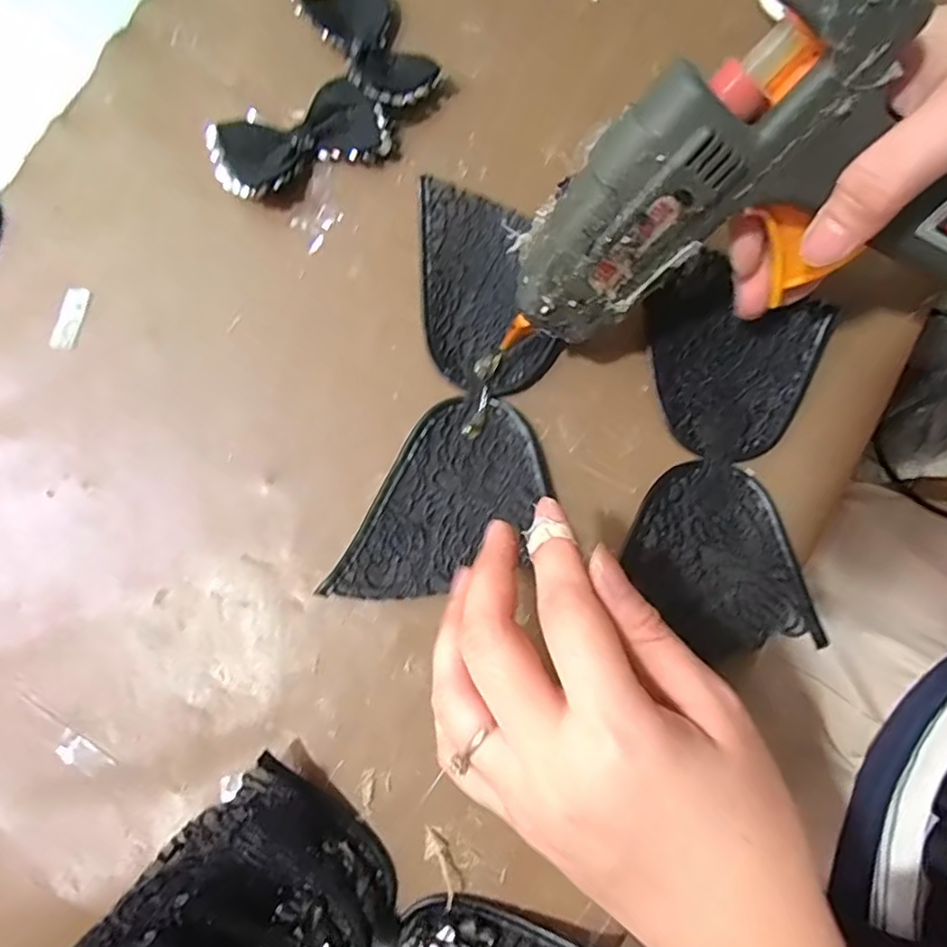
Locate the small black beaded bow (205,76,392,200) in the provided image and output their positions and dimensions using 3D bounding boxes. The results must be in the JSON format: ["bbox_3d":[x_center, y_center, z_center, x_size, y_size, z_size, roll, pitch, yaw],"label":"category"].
[{"bbox_3d":[-0.094,-0.179,0.329,0.093,0.013,0.048,-25,79,-4],"label":"small black beaded bow"}]

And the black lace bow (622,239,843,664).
[{"bbox_3d":[0.119,-0.010,0.289,0.086,0.020,0.183,8,78,3],"label":"black lace bow"}]

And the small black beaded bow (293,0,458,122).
[{"bbox_3d":[-0.054,-0.237,0.336,0.052,0.025,0.086,-32,79,-5],"label":"small black beaded bow"}]

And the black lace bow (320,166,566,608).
[{"bbox_3d":[-0.003,-0.038,0.300,0.083,0.017,0.203,10,80,3],"label":"black lace bow"}]

